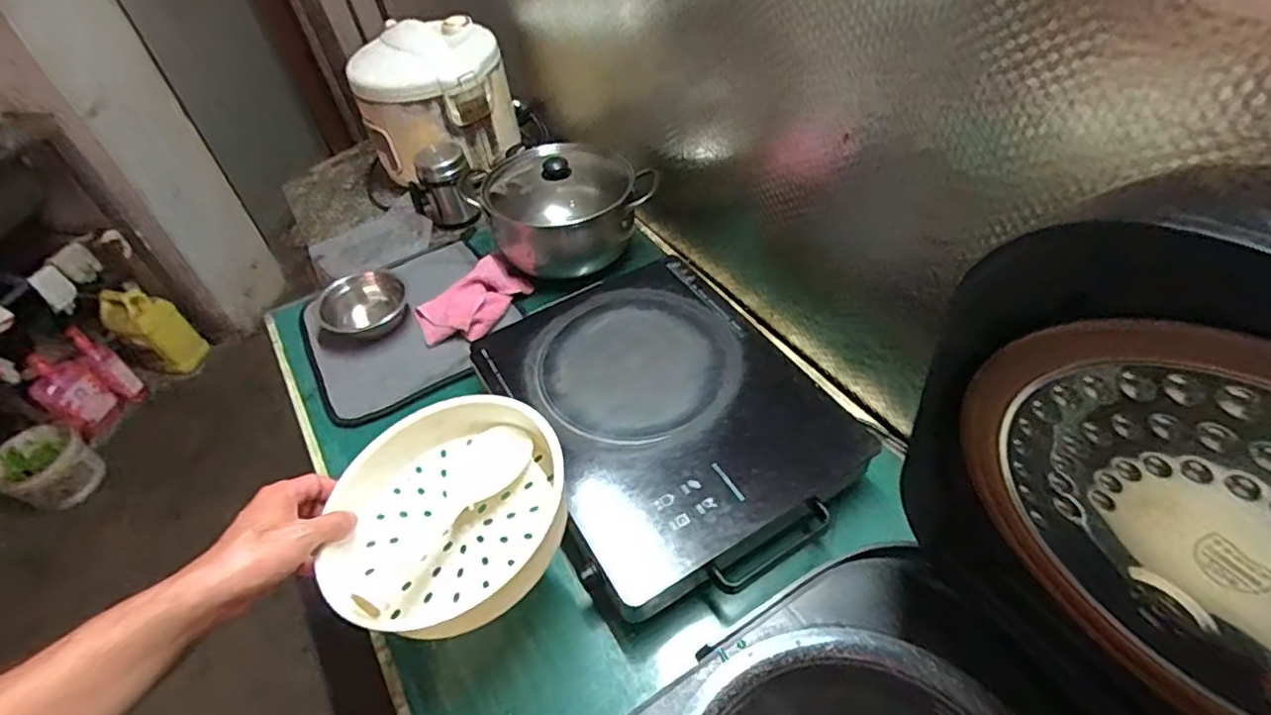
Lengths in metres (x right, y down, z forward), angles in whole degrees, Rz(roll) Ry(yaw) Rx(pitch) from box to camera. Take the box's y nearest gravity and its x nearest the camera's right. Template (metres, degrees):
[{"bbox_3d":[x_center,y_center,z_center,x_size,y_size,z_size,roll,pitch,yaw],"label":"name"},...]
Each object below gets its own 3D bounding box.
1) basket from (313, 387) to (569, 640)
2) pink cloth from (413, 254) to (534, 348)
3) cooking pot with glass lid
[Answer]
[{"bbox_3d":[-0.161,0.133,0.542,0.196,0.064,0.206,-12,48,-5],"label":"basket"},{"bbox_3d":[-0.231,-0.079,0.902,0.168,0.046,0.106,-36,54,-24],"label":"pink cloth"},{"bbox_3d":[-0.106,-0.228,0.958,0.216,0.130,0.200,-3,48,3],"label":"cooking pot with glass lid"}]

